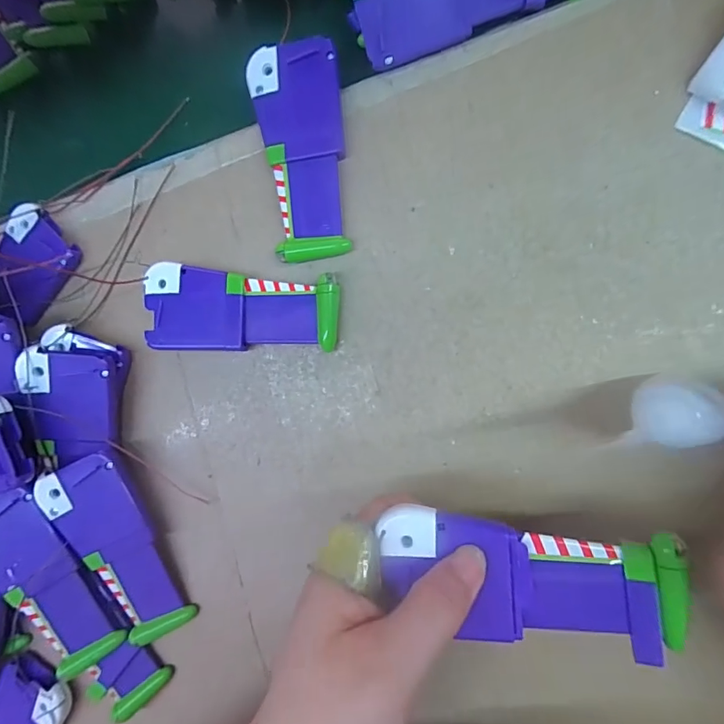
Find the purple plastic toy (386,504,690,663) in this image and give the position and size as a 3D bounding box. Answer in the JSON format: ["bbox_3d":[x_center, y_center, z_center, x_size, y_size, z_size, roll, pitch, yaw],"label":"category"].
[{"bbox_3d":[0.067,0.089,0.179,0.116,0.010,0.049,8,92,9],"label":"purple plastic toy"}]

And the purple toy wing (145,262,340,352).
[{"bbox_3d":[-0.072,-0.031,0.259,0.116,0.012,0.048,2,90,13],"label":"purple toy wing"}]

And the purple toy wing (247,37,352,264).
[{"bbox_3d":[-0.034,-0.120,0.249,0.048,0.010,0.120,-5,88,12],"label":"purple toy wing"}]

